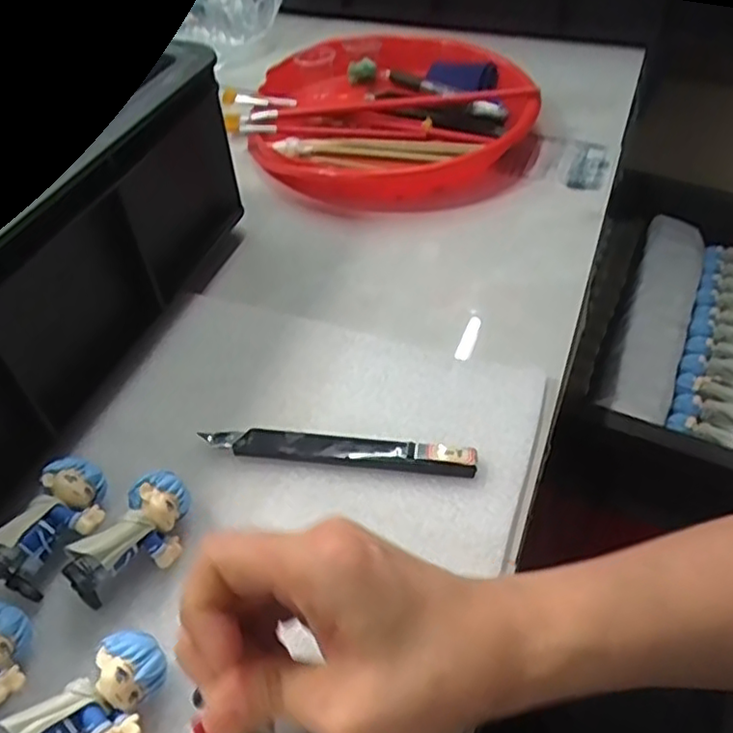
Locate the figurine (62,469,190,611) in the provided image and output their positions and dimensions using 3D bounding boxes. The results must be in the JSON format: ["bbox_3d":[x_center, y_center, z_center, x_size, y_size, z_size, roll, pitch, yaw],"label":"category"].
[{"bbox_3d":[-0.100,0.075,0.292,0.027,0.034,0.060,17,49,17],"label":"figurine"}]

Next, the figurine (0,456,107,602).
[{"bbox_3d":[-0.139,0.072,0.301,0.032,0.029,0.059,10,48,11],"label":"figurine"}]

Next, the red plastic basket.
[{"bbox_3d":[0.022,-0.222,0.570,0.254,0.046,0.221,-13,47,-11],"label":"red plastic basket"}]

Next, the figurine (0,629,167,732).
[{"bbox_3d":[-0.100,0.129,0.242,0.032,0.030,0.061,30,54,26],"label":"figurine"}]

